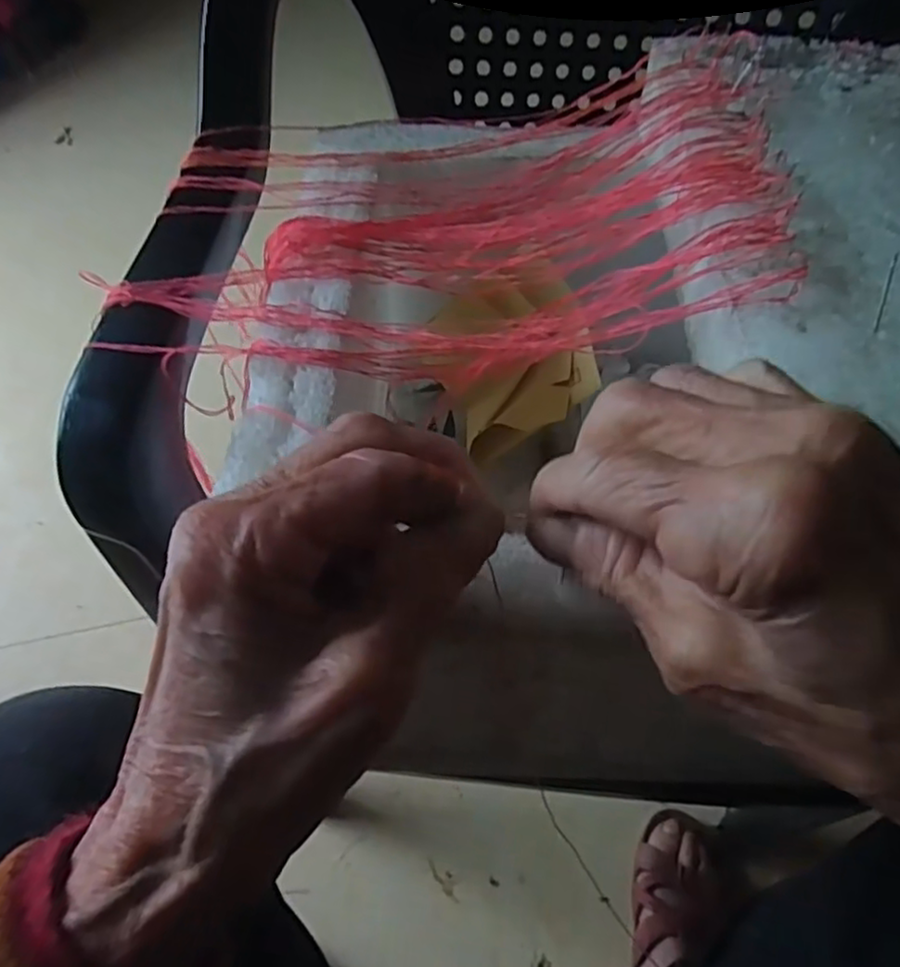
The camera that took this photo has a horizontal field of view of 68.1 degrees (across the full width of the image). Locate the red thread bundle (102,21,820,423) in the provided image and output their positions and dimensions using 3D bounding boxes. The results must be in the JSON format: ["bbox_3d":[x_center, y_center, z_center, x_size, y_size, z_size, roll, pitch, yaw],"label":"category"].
[{"bbox_3d":[-0.004,-0.125,0.287,0.268,0.063,0.190,1,56,-1],"label":"red thread bundle"}]

